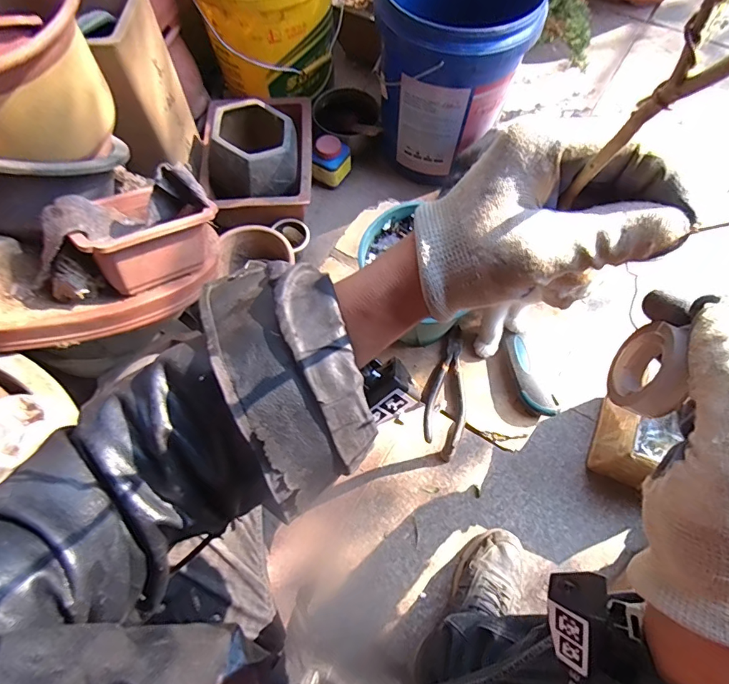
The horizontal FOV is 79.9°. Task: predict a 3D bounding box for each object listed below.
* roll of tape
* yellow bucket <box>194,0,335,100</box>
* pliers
[{"bbox_3d":[0.139,0.013,0.212,0.017,0.040,0.046,16,69,7],"label":"roll of tape"},{"bbox_3d":[-0.203,-0.712,0.913,0.278,0.249,0.278,-8,68,-2],"label":"yellow bucket"},{"bbox_3d":[0.098,0.060,0.536,0.049,0.013,0.163,5,68,3],"label":"pliers"}]

